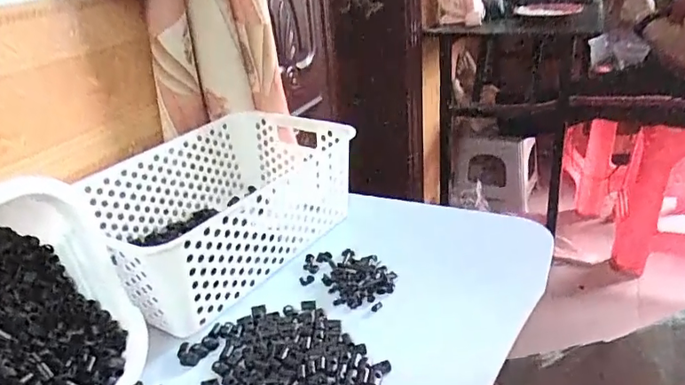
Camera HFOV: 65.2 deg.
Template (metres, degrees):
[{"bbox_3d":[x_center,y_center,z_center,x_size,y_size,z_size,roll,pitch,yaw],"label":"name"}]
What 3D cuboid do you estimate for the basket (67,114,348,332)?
[{"bbox_3d":[-0.143,0.017,0.621,0.204,0.118,0.295,16,33,36],"label":"basket"}]

